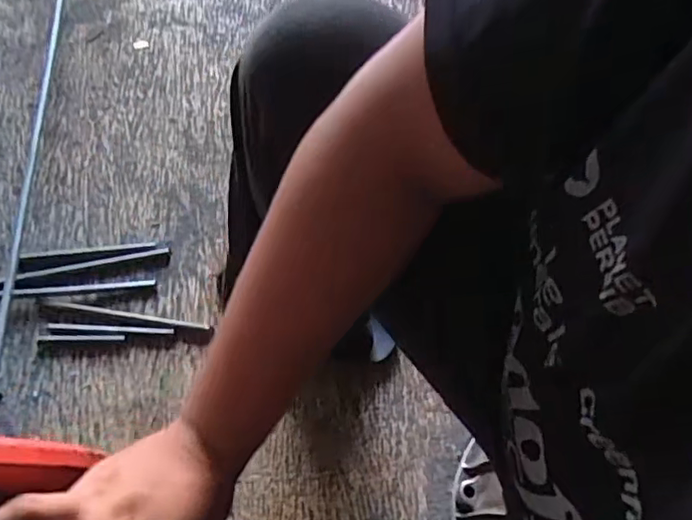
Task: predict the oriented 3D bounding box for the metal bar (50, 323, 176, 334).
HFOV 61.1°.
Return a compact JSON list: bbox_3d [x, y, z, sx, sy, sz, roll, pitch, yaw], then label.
[{"bbox_3d":[-0.313,0.091,0.781,0.163,0.007,0.009,2,60,0],"label":"metal bar"}]

